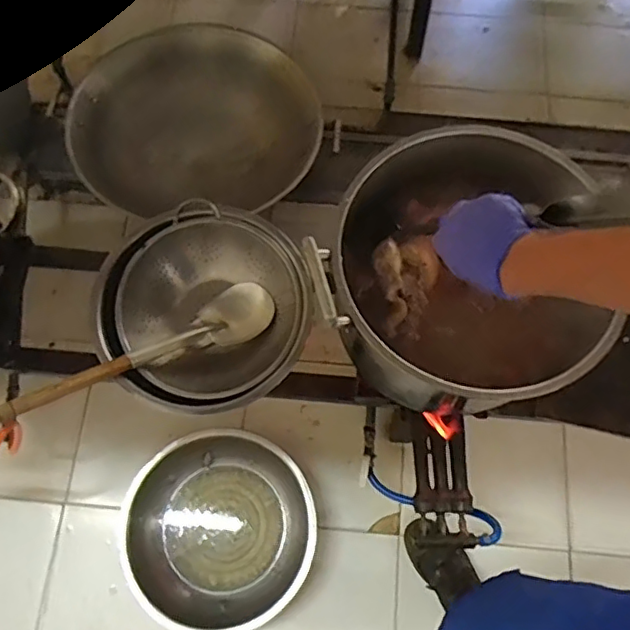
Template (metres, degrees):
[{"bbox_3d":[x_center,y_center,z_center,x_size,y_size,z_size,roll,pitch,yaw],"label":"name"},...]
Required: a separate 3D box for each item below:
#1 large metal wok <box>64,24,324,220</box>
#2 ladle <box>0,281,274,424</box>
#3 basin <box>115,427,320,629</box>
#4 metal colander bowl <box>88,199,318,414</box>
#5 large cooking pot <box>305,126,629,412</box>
[{"bbox_3d":[-0.296,-0.451,1.494,0.618,0.160,0.538,-12,114,-7],"label":"large metal wok"},{"bbox_3d":[-0.390,0.107,1.010,0.729,0.084,0.114,-24,76,-30],"label":"ladle"},{"bbox_3d":[-0.211,0.473,1.306,0.420,0.121,0.406,0,71,-1],"label":"basin"},{"bbox_3d":[-0.210,-0.021,1.113,0.389,0.108,0.395,0,71,-1],"label":"metal colander bowl"},{"bbox_3d":[0.230,-0.063,0.890,0.411,0.265,0.397,0,71,-1],"label":"large cooking pot"}]

